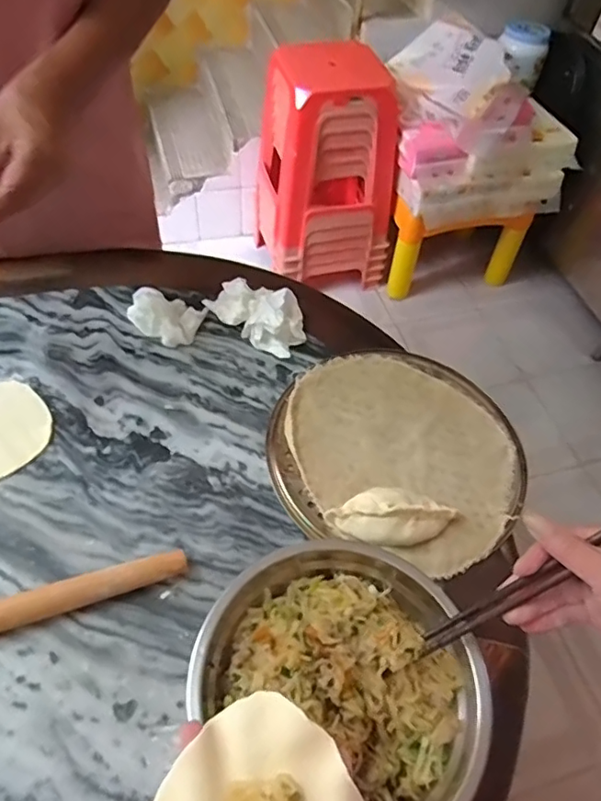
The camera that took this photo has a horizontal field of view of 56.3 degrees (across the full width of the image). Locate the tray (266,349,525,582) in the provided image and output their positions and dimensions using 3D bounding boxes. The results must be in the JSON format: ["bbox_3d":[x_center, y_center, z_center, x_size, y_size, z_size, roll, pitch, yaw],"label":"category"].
[{"bbox_3d":[0.104,0.044,0.608,0.260,0.018,0.255,2,54,-2],"label":"tray"}]

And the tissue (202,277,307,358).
[{"bbox_3d":[-0.048,-0.111,0.684,0.076,0.045,0.117,-35,63,-25],"label":"tissue"}]

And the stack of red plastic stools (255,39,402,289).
[{"bbox_3d":[0.080,-0.728,1.766,0.379,0.668,0.379,-10,55,-11],"label":"stack of red plastic stools"}]

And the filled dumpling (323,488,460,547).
[{"bbox_3d":[0.088,0.111,0.533,0.120,0.029,0.053,2,54,-2],"label":"filled dumpling"}]

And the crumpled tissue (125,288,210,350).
[{"bbox_3d":[-0.169,-0.104,0.682,0.090,0.030,0.063,20,55,11],"label":"crumpled tissue"}]

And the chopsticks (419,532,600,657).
[{"bbox_3d":[0.173,0.123,0.394,0.201,0.017,0.017,-36,57,14],"label":"chopsticks"}]

